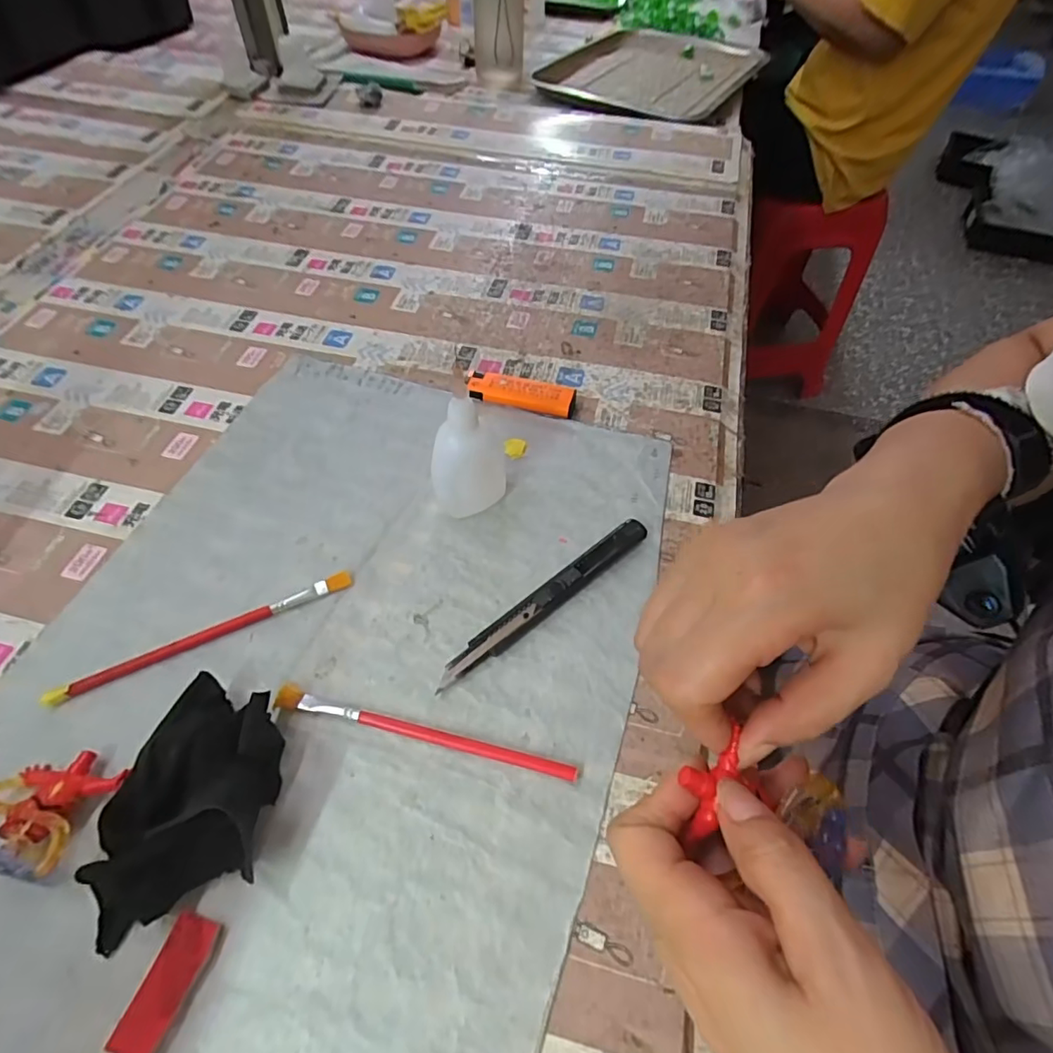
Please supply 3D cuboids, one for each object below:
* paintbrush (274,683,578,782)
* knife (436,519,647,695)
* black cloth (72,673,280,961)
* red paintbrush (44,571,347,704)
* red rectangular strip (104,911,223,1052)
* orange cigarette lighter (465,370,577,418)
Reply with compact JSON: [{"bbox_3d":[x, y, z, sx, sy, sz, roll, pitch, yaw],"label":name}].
[{"bbox_3d":[-0.050,0.099,0.266,0.150,0.005,0.010,12,56,6],"label":"paintbrush"},{"bbox_3d":[0.012,0.040,0.305,0.144,0.012,0.015,-34,62,-22],"label":"knife"},{"bbox_3d":[-0.148,0.111,0.237,0.079,0.036,0.092,-16,57,-12],"label":"black cloth"},{"bbox_3d":[-0.170,0.058,0.294,0.154,0.006,0.011,-23,59,-17],"label":"red paintbrush"},{"bbox_3d":[-0.138,0.175,0.212,0.019,0.007,0.043,18,57,11],"label":"red rectangular strip"},{"bbox_3d":[-0.005,-0.096,0.397,0.078,0.013,0.022,12,56,7],"label":"orange cigarette lighter"}]

